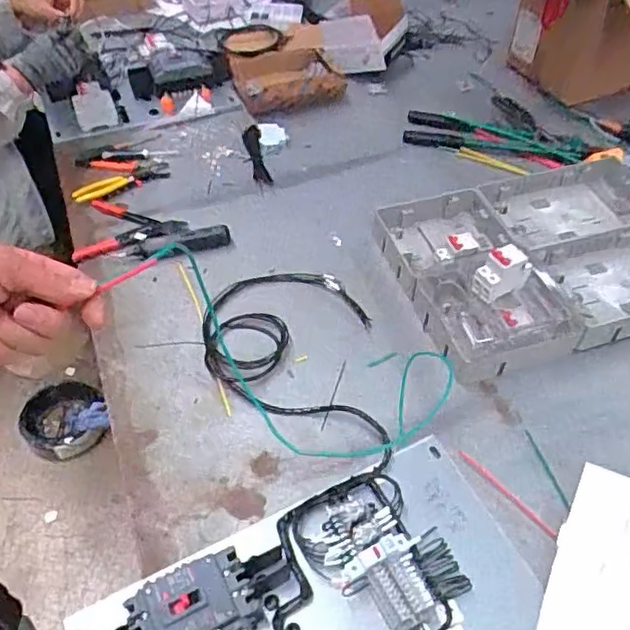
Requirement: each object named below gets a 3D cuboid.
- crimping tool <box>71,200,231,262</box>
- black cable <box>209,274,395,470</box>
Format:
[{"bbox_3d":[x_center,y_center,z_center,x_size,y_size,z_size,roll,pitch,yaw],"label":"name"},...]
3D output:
[{"bbox_3d":[-0.281,-0.135,1.078,0.254,0.019,0.122,7,50,5],"label":"crimping tool"},{"bbox_3d":[-0.039,0.068,0.933,0.259,0.037,0.367,-2,45,-2],"label":"black cable"}]

